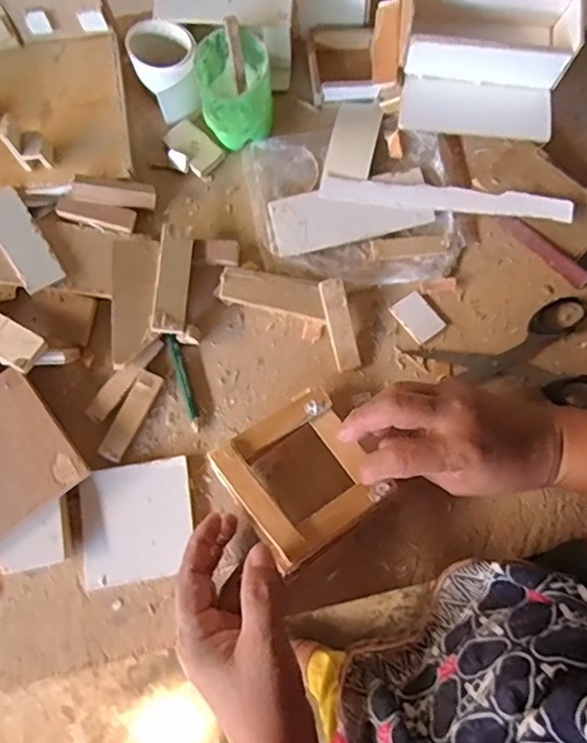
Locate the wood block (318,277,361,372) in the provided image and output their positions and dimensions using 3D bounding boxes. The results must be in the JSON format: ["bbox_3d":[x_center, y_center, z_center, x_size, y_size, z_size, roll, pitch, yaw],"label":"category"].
[{"bbox_3d":[0.036,-0.036,0.448,0.019,0.008,0.070,-14,96,-4],"label":"wood block"}]

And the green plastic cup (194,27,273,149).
[{"bbox_3d":[-0.046,-0.225,0.473,0.056,0.067,0.061,0,77,-1],"label":"green plastic cup"}]

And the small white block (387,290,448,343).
[{"bbox_3d":[0.099,-0.043,0.460,0.028,0.004,0.039,-39,81,-9],"label":"small white block"}]

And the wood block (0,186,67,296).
[{"bbox_3d":[-0.215,-0.105,0.456,0.032,0.010,0.089,-32,80,-8],"label":"wood block"}]

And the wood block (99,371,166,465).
[{"bbox_3d":[-0.123,0.033,0.439,0.020,0.004,0.070,26,78,5],"label":"wood block"}]

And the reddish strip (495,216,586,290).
[{"bbox_3d":[0.198,-0.097,0.462,0.084,0.017,0.005,46,52,13],"label":"reddish strip"}]

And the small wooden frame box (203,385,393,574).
[{"bbox_3d":[0.006,0.071,0.409,0.092,0.048,0.094,-35,80,-8],"label":"small wooden frame box"}]

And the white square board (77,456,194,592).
[{"bbox_3d":[-0.112,0.108,0.417,0.079,0.004,0.079,-10,78,-3],"label":"white square board"}]

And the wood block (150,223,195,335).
[{"bbox_3d":[-0.093,-0.072,0.447,0.024,0.006,0.086,3,77,0],"label":"wood block"}]

